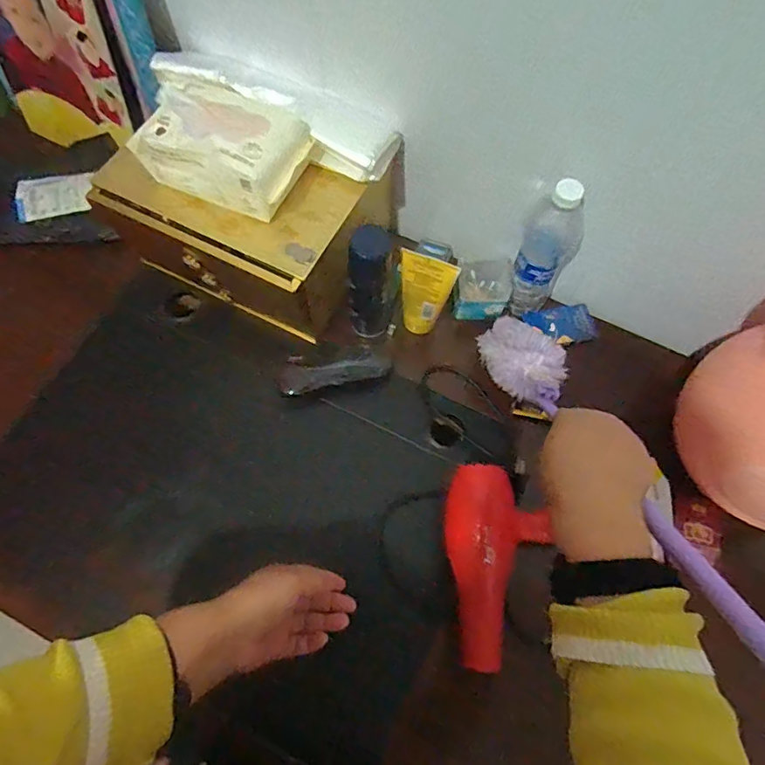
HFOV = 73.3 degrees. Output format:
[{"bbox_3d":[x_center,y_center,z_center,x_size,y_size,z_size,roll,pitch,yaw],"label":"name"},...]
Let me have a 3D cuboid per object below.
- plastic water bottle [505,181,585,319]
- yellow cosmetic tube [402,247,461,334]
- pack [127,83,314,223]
[{"bbox_3d":[0.208,-0.165,0.661,0.075,0.216,0.058,26,70,8],"label":"plastic water bottle"},{"bbox_3d":[0.054,-0.110,0.681,0.068,0.147,0.033,20,69,6],"label":"yellow cosmetic tube"},{"bbox_3d":[-0.187,-0.279,0.602,0.192,0.073,0.124,20,69,6],"label":"pack"}]

